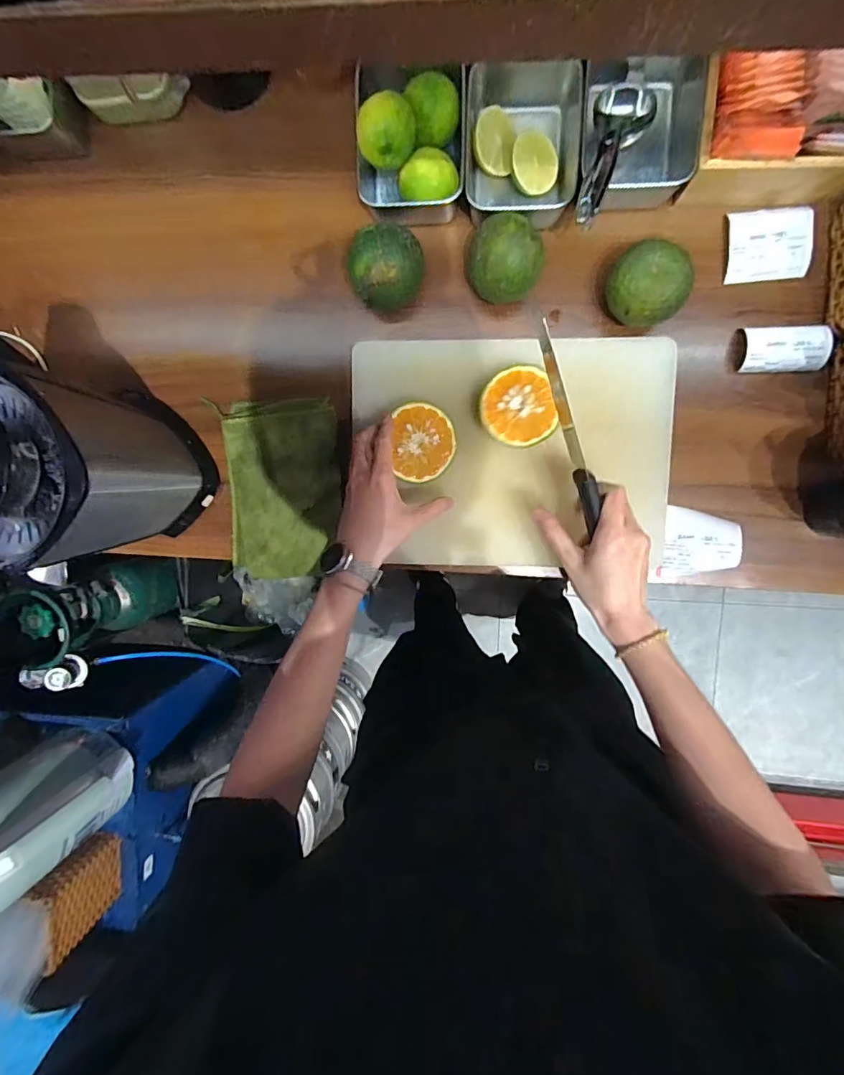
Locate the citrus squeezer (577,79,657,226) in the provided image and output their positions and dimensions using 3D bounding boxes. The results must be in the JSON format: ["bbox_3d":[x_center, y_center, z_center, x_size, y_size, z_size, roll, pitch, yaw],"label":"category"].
[{"bbox_3d":[0.175,-0.358,0.451,0.054,0.030,0.163,19,76,4],"label":"citrus squeezer"}]

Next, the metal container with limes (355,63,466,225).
[{"bbox_3d":[-0.011,-0.380,0.476,0.114,0.097,0.110,-4,96,6],"label":"metal container with limes"}]

